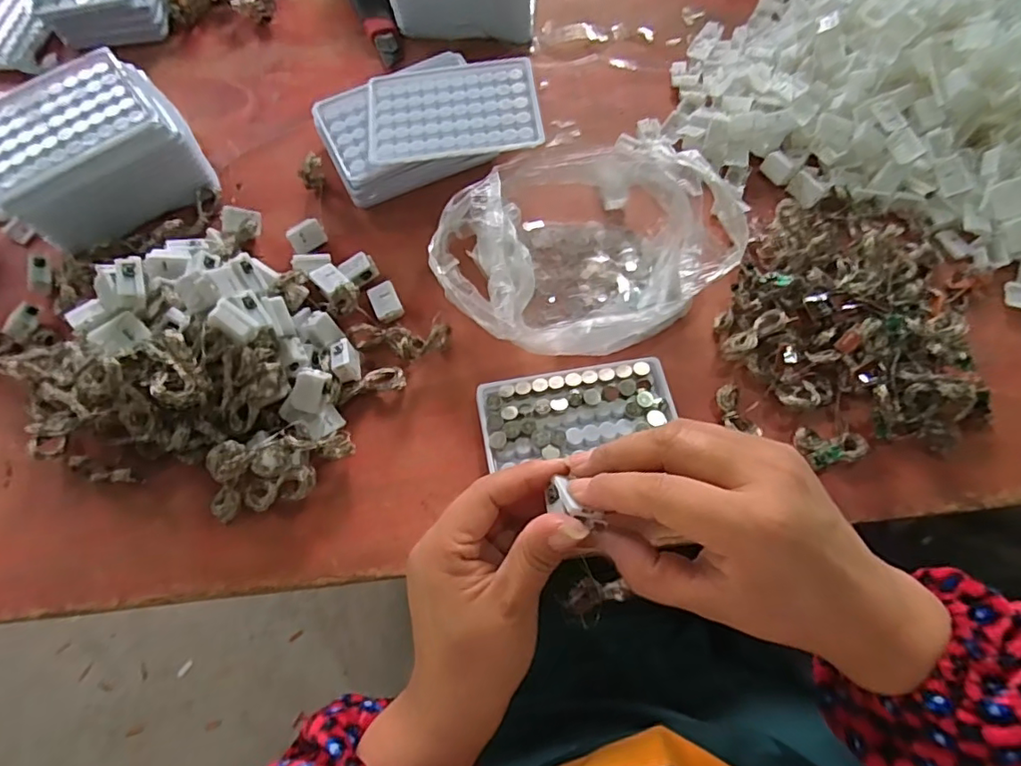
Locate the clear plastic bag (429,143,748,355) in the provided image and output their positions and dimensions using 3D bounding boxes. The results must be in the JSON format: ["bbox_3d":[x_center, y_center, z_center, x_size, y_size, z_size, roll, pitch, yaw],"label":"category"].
[{"bbox_3d":[0.055,-0.101,0.414,0.216,0.055,0.152,-20,68,-9],"label":"clear plastic bag"}]

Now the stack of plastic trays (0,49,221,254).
[{"bbox_3d":[-0.322,-0.173,0.437,0.147,0.073,0.119,-40,72,-16],"label":"stack of plastic trays"}]

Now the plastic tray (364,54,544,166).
[{"bbox_3d":[-0.044,-0.211,0.433,0.128,0.011,0.093,-7,67,-4],"label":"plastic tray"}]

